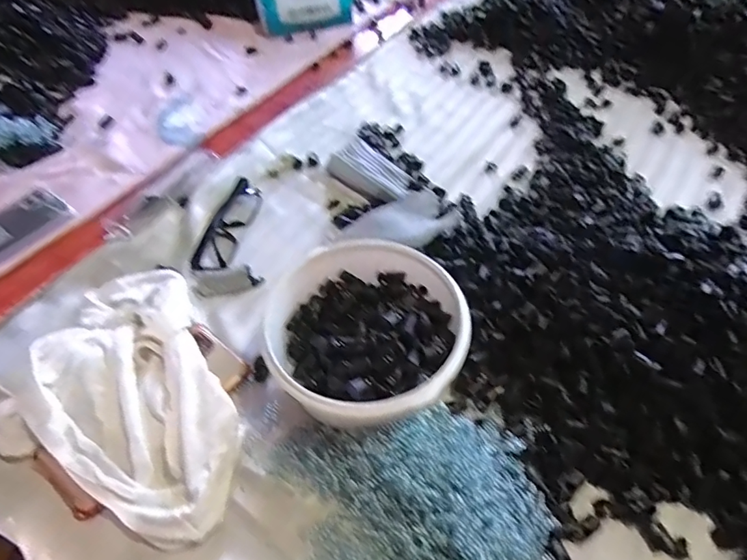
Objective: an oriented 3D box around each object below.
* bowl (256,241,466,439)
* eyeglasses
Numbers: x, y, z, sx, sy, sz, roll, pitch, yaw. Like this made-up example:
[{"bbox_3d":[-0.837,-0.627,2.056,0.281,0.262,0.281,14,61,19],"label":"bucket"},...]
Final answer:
[{"bbox_3d":[-0.003,0.048,0.417,0.156,0.080,0.165,0,51,1],"label":"bowl"},{"bbox_3d":[-0.166,-0.063,0.563,0.038,0.021,0.138,6,51,11],"label":"eyeglasses"}]

